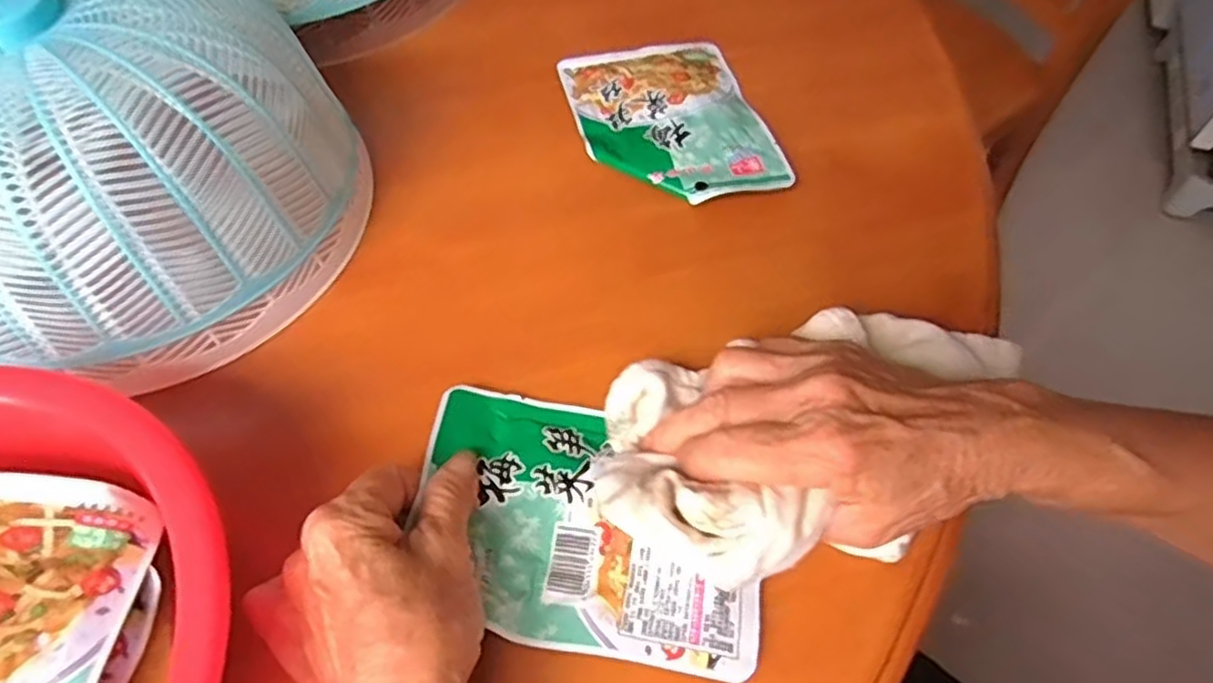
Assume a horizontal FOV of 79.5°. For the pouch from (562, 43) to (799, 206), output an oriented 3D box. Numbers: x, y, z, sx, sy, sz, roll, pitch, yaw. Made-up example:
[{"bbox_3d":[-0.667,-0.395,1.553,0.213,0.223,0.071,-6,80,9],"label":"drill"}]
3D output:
[{"bbox_3d":[0.039,-0.140,0.455,0.109,0.014,0.149,-13,59,-7],"label":"pouch"}]

